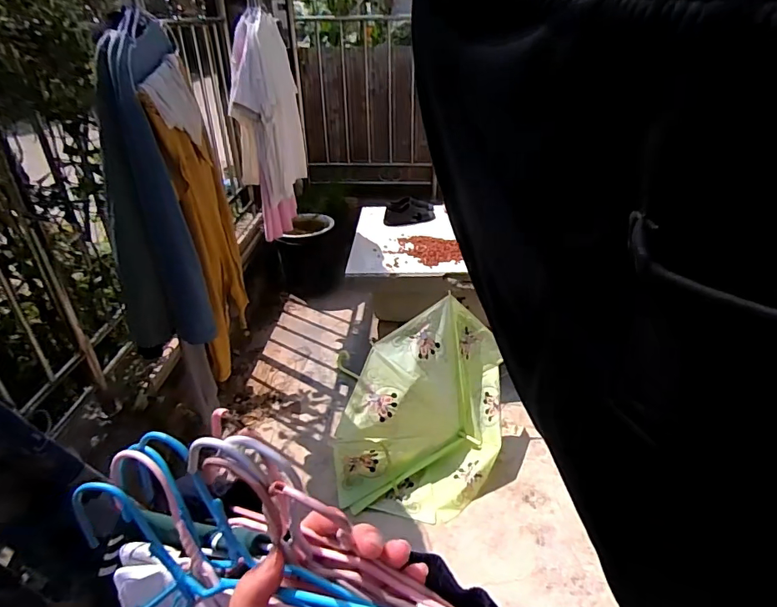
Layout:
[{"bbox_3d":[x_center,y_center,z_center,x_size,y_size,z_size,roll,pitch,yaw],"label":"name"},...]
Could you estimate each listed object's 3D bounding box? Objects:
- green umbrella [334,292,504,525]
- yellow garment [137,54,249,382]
[{"bbox_3d":[0.130,0.367,1.687,0.508,0.495,0.622,13,33,21],"label":"green umbrella"},{"bbox_3d":[-0.493,-0.217,1.311,0.083,0.746,0.434,-3,31,-6],"label":"yellow garment"}]

